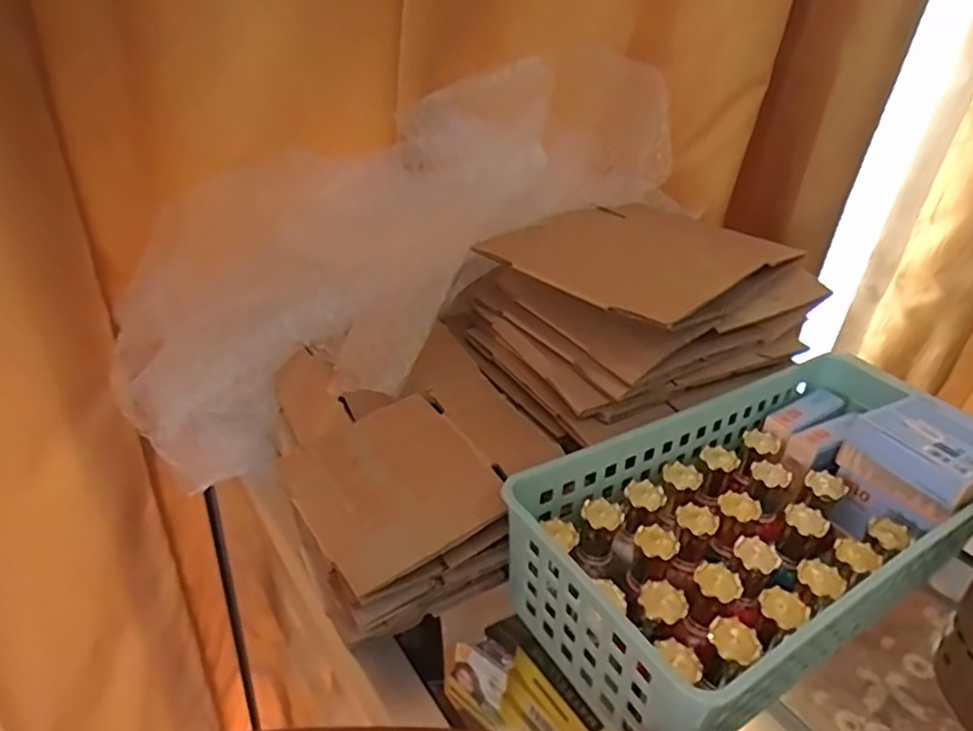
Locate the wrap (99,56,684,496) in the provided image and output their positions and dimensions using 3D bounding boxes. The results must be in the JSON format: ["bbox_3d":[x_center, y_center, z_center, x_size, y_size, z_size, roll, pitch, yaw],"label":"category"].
[{"bbox_3d":[-0.056,-0.118,0.528,0.504,0.120,0.256,-37,48,-21],"label":"wrap"}]

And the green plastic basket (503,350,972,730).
[{"bbox_3d":[0.161,0.081,0.365,0.281,0.087,0.143,-15,37,-31],"label":"green plastic basket"}]

